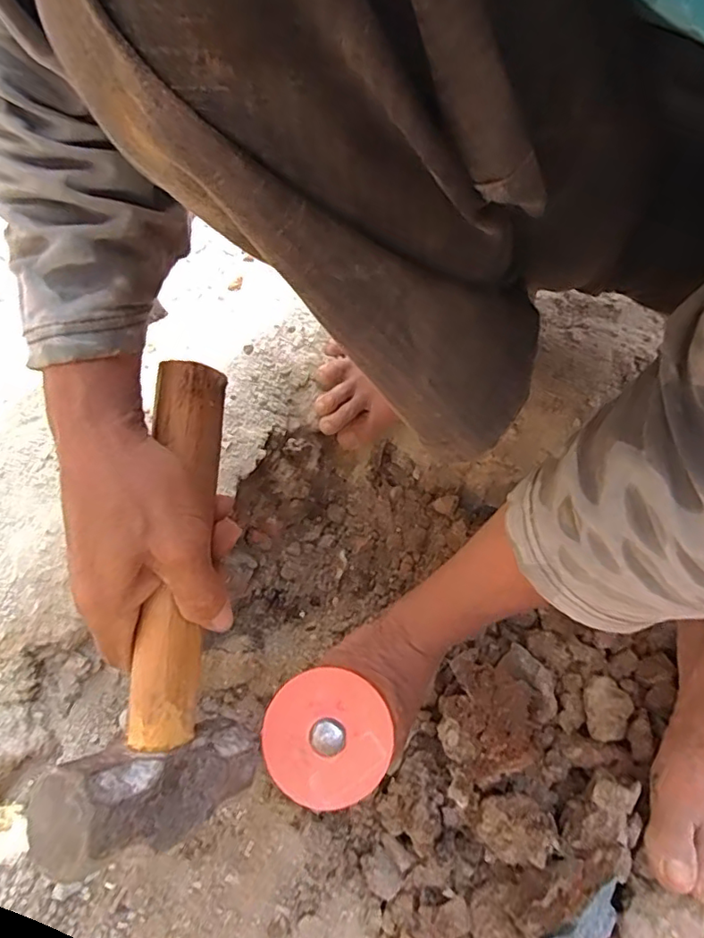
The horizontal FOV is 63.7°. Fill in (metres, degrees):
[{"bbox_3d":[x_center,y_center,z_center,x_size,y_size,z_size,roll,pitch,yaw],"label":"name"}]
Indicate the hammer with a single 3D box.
[{"bbox_3d":[-0.105,0.064,0.290,0.041,0.105,0.231,-5,88,32],"label":"hammer"}]

